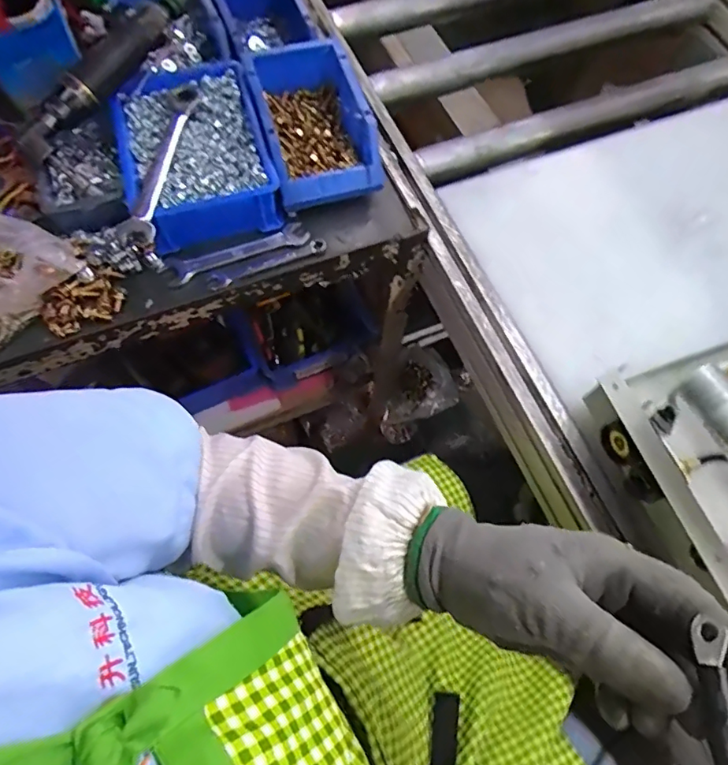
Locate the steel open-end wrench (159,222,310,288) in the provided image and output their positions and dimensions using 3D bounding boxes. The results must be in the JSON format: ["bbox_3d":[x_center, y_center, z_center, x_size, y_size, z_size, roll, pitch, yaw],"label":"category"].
[{"bbox_3d":[-0.137,-0.141,0.558,0.156,0.007,0.031,-22,70,-11],"label":"steel open-end wrench"}]

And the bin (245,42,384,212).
[{"bbox_3d":[-0.058,-0.288,0.589,0.114,0.082,0.184,-15,68,-8],"label":"bin"}]

